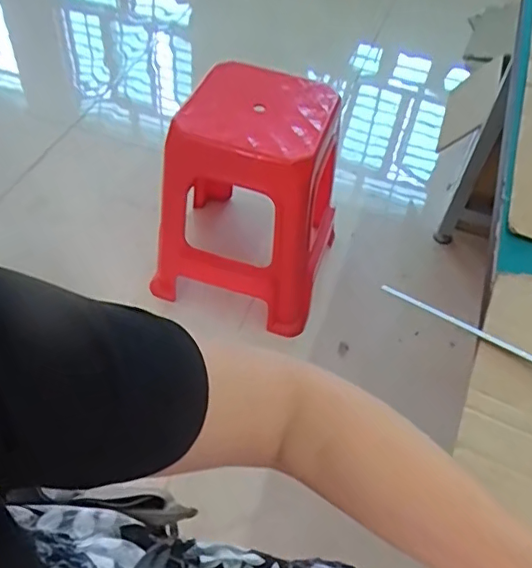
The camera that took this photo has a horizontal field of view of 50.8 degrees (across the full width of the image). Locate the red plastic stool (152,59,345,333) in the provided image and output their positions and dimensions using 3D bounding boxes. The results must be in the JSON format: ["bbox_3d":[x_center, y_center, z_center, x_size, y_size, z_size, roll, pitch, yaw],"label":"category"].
[{"bbox_3d":[-0.028,-0.212,1.386,0.407,0.484,0.384,16,53,6],"label":"red plastic stool"}]

